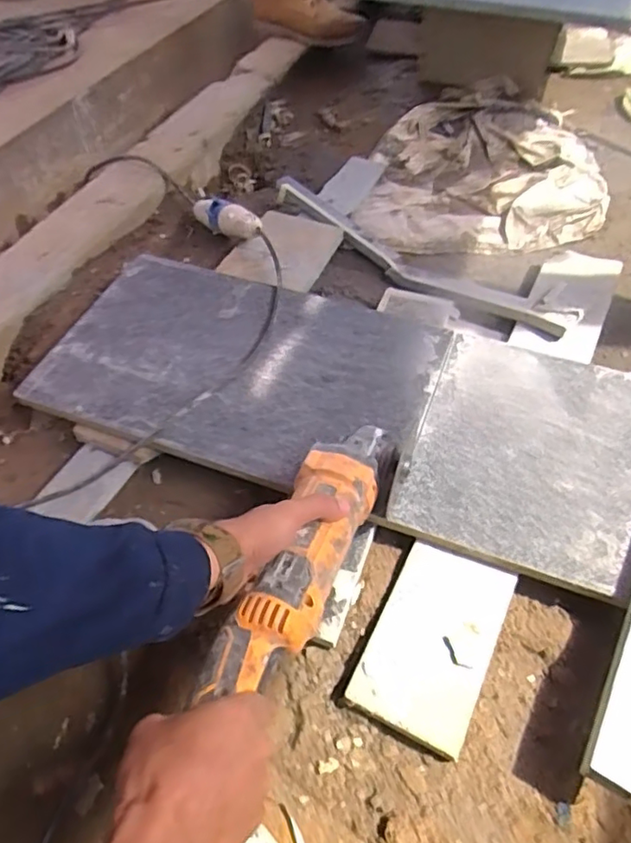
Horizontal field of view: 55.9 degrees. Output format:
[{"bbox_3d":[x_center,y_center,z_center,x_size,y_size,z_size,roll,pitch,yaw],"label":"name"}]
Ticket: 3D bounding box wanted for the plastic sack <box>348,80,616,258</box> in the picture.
[{"bbox_3d":[0.309,-0.482,1.081,0.390,0.045,0.575,11,53,11],"label":"plastic sack"}]

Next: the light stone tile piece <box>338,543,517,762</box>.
[{"bbox_3d":[0.107,0.201,0.550,0.101,0.024,0.171,21,56,18],"label":"light stone tile piece"}]

